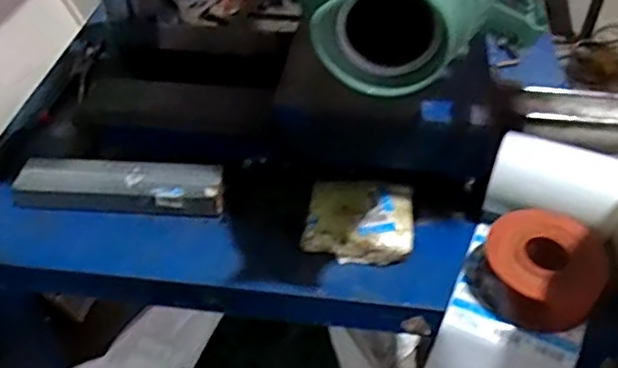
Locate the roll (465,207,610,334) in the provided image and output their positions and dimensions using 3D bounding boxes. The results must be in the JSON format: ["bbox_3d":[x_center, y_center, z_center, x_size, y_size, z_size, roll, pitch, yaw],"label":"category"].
[{"bbox_3d":[0.198,0.073,0.549,0.110,0.049,0.098,21,48,21],"label":"roll"}]

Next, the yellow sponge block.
[{"bbox_3d":[0.049,0.036,0.601,0.098,0.035,0.082,6,45,7],"label":"yellow sponge block"}]

